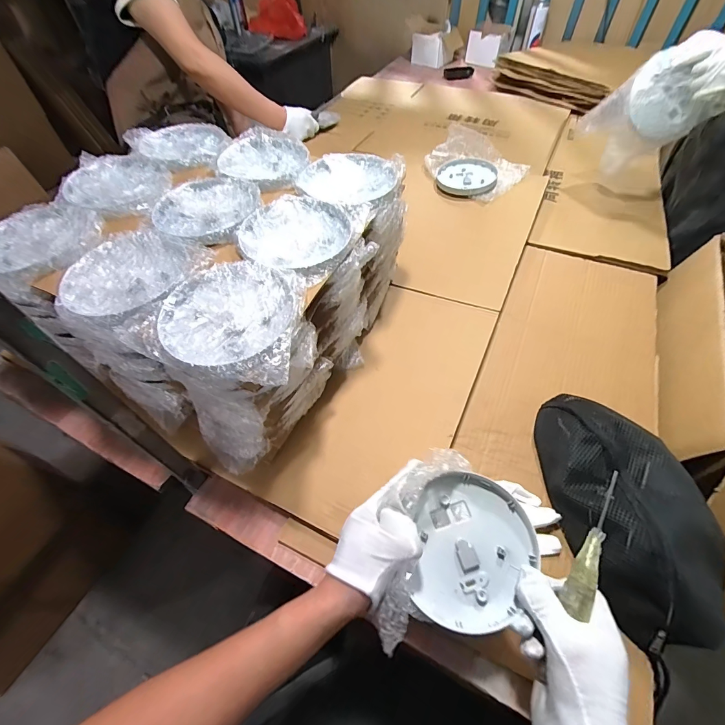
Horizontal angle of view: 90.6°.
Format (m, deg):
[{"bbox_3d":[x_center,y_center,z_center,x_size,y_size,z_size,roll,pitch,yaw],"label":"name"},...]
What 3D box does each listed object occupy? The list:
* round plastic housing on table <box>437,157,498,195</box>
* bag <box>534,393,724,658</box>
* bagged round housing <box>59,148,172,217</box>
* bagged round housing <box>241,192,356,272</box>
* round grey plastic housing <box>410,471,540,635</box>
[{"bbox_3d":[0.244,-0.432,0.832,0.131,0.021,0.124,-1,56,1],"label":"round plastic housing on table"},{"bbox_3d":[0.304,0.158,0.416,0.142,0.077,0.272,1,56,3],"label":"bag"},{"bbox_3d":[-0.330,-0.252,0.498,0.142,0.023,0.127,25,58,19],"label":"bagged round housing"},{"bbox_3d":[-0.082,-0.158,0.446,0.130,0.021,0.128,-1,53,1],"label":"bagged round housing"},{"bbox_3d":[0.110,0.183,0.353,0.111,0.027,0.131,4,56,4],"label":"round grey plastic housing"}]

